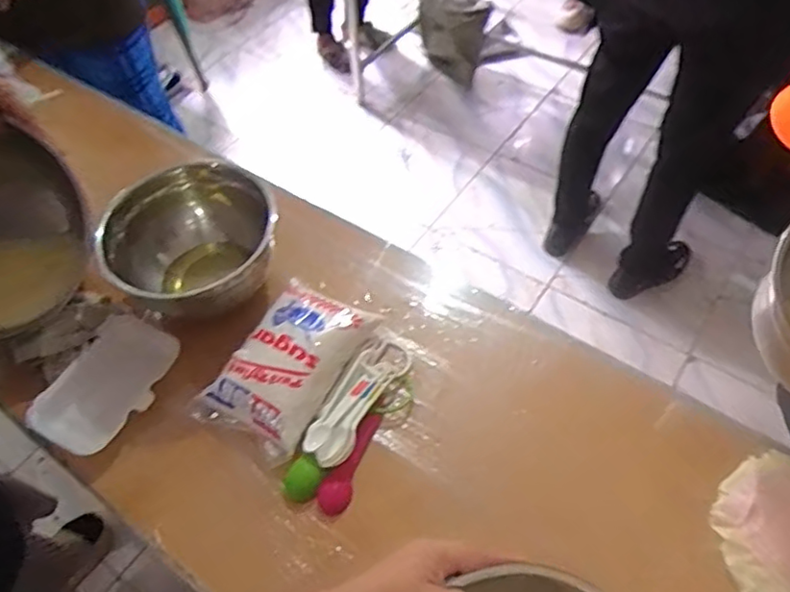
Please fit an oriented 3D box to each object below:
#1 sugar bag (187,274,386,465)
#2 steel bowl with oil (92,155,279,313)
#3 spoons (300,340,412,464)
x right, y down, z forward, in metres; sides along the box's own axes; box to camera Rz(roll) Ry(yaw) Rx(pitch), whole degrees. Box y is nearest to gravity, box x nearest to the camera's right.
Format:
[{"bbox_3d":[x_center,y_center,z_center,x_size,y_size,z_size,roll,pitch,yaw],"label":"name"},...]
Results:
[{"bbox_3d":[-0.122,0.076,0.723,0.133,0.051,0.202,28,60,21],"label":"sugar bag"},{"bbox_3d":[-0.251,-0.059,0.785,0.203,0.132,0.192,-1,54,1],"label":"steel bowl with oil"},{"bbox_3d":[-0.044,0.117,0.709,0.056,0.020,0.164,26,59,19],"label":"spoons"}]

